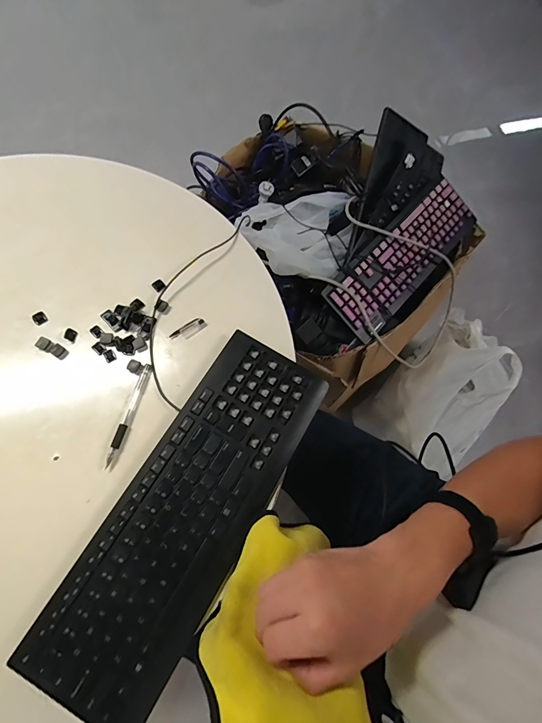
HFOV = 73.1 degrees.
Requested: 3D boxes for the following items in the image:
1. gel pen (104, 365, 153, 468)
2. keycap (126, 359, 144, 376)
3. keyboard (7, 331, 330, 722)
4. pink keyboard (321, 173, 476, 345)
[{"bbox_3d":[-0.178,0.064,0.457,0.010,0.006,0.132,16,69,4],"label":"gel pen"},{"bbox_3d":[-0.177,0.006,0.478,0.021,0.009,0.018,21,68,8],"label":"keycap"},{"bbox_3d":[-0.088,0.159,0.413,0.143,0.017,0.411,29,69,10],"label":"keyboard"},{"bbox_3d":[0.300,-0.236,0.803,0.439,0.026,0.152,-45,104,-17],"label":"pink keyboard"}]

